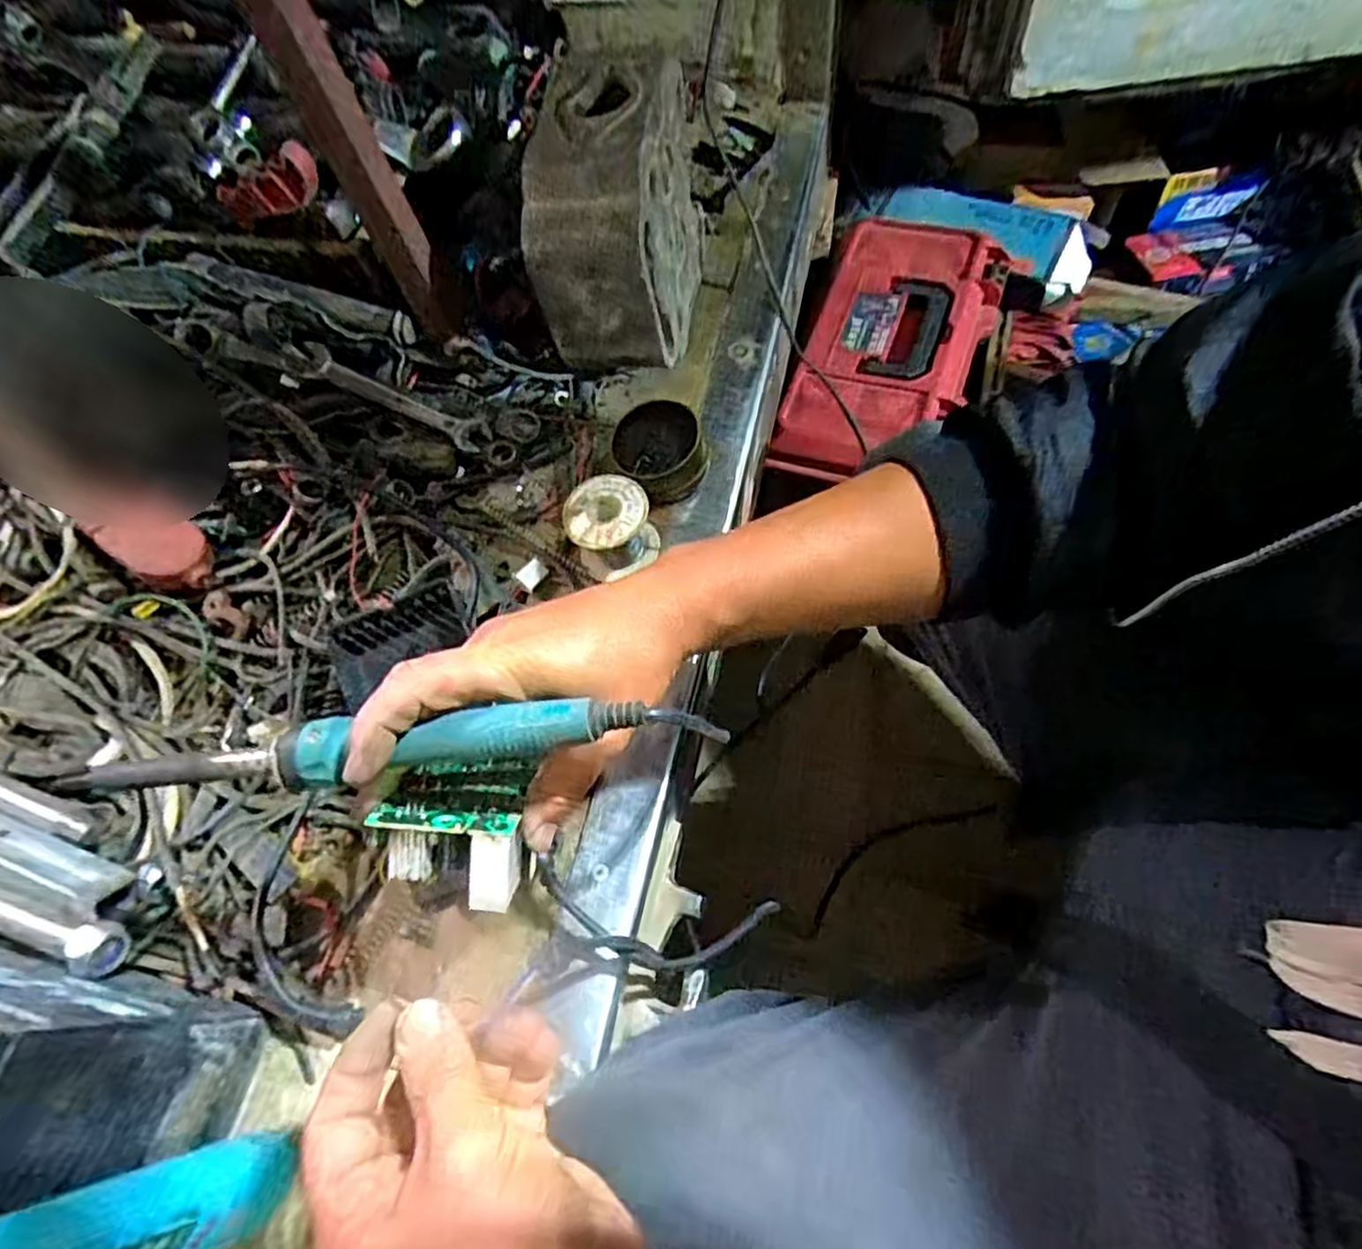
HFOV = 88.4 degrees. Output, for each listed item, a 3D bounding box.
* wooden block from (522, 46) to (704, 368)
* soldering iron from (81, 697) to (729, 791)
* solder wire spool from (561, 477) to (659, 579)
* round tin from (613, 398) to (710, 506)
[{"bbox_3d":[-0.042,-0.285,0.510,0.087,0.160,0.171,5,65,10],"label":"wooden block"},{"bbox_3d":[-0.110,0.050,0.275,0.247,0.027,0.022,-7,65,8],"label":"soldering iron"},{"bbox_3d":[-0.045,-0.062,0.464,0.056,0.051,0.053,-34,65,-9],"label":"solder wire spool"},{"bbox_3d":[-0.014,-0.122,0.493,0.063,0.037,0.068,-32,65,-8],"label":"round tin"}]

